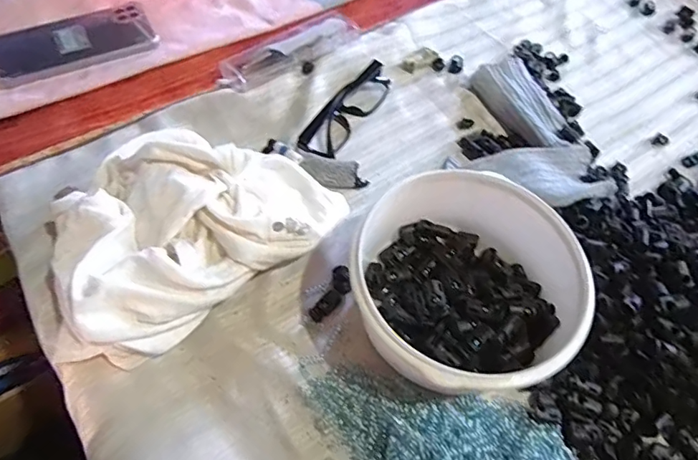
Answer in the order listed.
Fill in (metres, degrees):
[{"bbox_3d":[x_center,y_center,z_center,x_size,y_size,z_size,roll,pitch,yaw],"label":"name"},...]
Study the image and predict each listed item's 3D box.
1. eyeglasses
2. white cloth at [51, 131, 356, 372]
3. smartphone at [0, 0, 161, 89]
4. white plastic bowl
[{"bbox_3d":[0.002,-0.122,0.493,0.035,0.026,0.137,29,60,13],"label":"eyeglasses"},{"bbox_3d":[-0.134,-0.012,0.395,0.230,0.059,0.170,-32,66,-23],"label":"white cloth"},{"bbox_3d":[-0.301,-0.201,0.528,0.169,0.011,0.086,-25,64,-20],"label":"smartphone"},{"bbox_3d":[0.086,0.038,0.364,0.159,0.073,0.173,2,57,-3],"label":"white plastic bowl"}]

